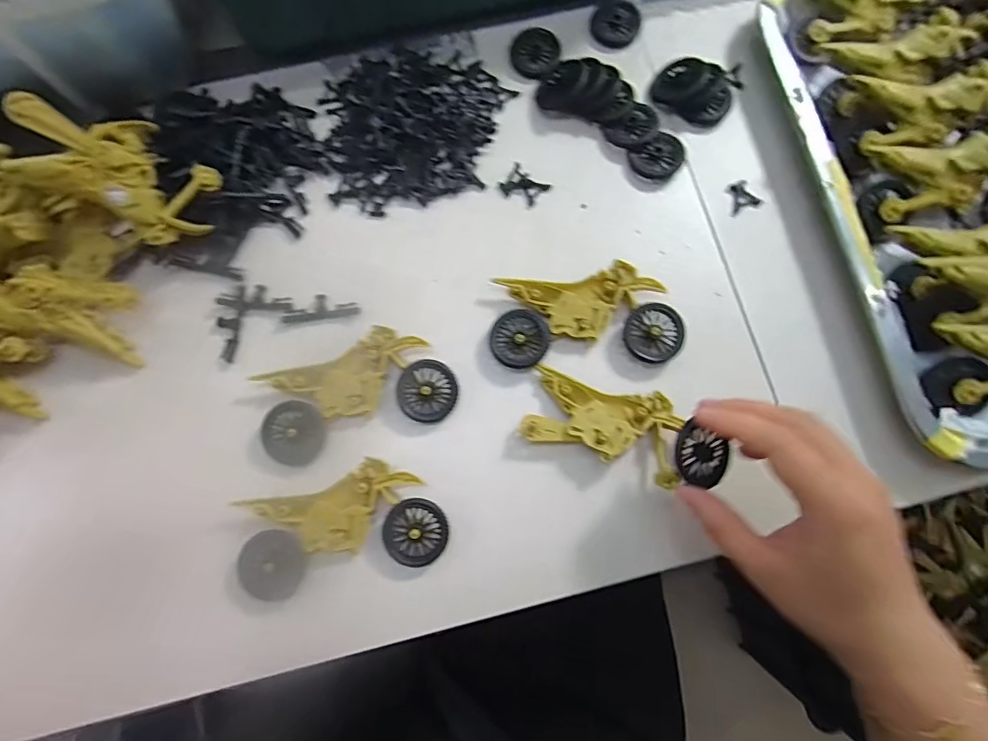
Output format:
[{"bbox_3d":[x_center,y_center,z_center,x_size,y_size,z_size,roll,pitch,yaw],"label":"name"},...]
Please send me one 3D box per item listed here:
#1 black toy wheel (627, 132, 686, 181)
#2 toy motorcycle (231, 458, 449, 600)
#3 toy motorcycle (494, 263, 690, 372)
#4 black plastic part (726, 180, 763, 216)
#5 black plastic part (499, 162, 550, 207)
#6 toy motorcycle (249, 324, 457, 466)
[{"bbox_3d":[0.112,-0.147,0.329,0.034,0.008,0.029,-28,79,-6],"label":"black toy wheel"},{"bbox_3d":[-0.090,0.090,0.277,0.117,0.014,0.060,-12,78,-2],"label":"toy motorcycle"},{"bbox_3d":[0.058,-0.034,0.304,0.114,0.014,0.059,-2,78,0],"label":"toy motorcycle"},{"bbox_3d":[0.168,-0.118,0.325,0.021,0.004,0.022,-28,79,-6],"label":"black plastic part"},{"bbox_3d":[0.021,-0.126,0.328,0.029,0.004,0.023,33,80,7],"label":"black plastic part"},{"bbox_3d":[-0.084,0.012,0.292,0.115,0.015,0.059,-17,78,-3],"label":"toy motorcycle"}]

